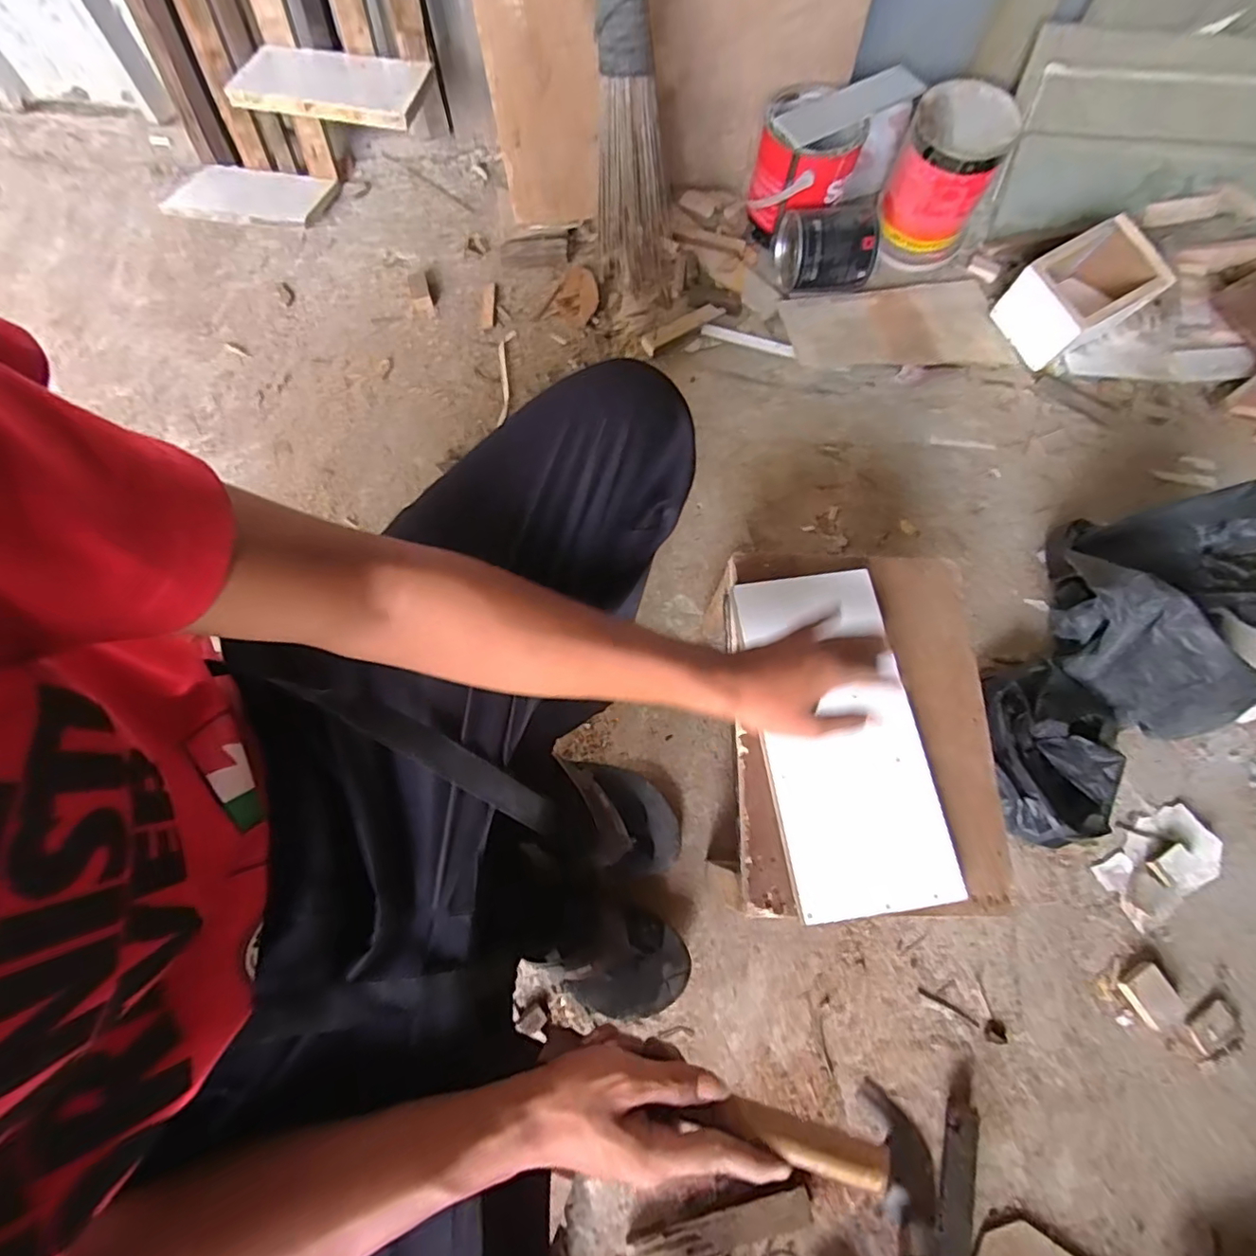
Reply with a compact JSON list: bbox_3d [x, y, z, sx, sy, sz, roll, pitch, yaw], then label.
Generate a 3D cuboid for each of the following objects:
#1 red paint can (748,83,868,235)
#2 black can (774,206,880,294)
[{"bbox_3d":[0.269,-0.699,0.901,0.141,0.133,0.154,19,73,4],"label":"red paint can"},{"bbox_3d":[0.299,-0.575,0.882,0.127,0.092,0.099,-2,72,-3],"label":"black can"}]

